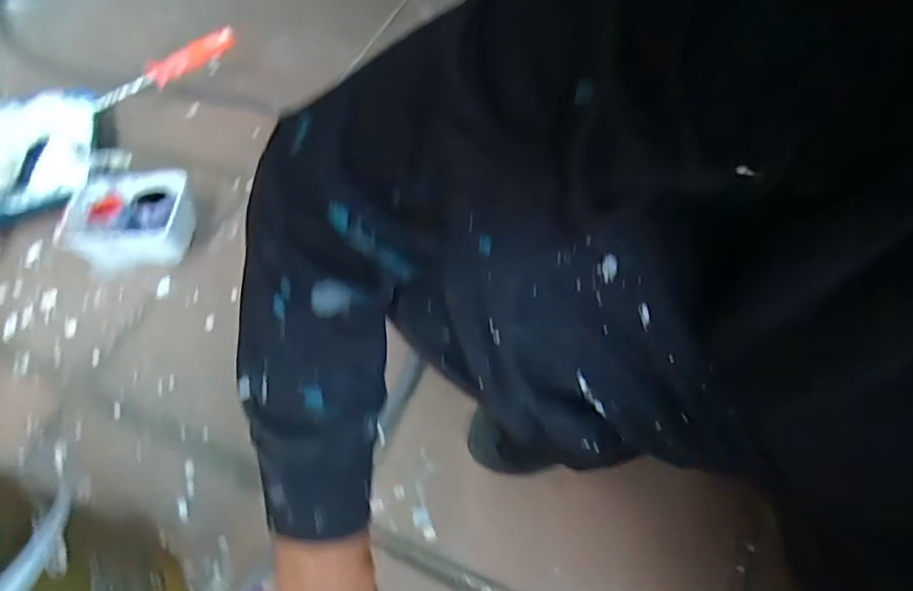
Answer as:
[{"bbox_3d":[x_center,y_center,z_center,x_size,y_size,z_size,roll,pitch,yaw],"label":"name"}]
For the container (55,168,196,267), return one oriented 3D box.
[{"bbox_3d":[-0.484,-0.115,0.851,0.180,0.082,0.133,-8,56,0],"label":"container"}]

